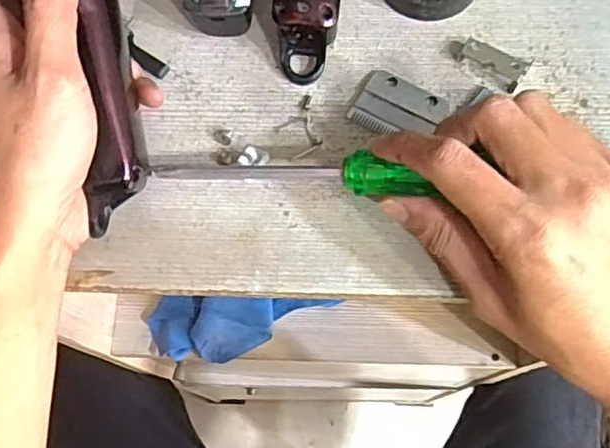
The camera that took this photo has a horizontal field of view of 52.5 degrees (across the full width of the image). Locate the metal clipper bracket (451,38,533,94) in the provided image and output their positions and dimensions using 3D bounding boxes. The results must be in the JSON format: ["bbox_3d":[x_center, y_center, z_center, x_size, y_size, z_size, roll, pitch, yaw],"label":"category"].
[{"bbox_3d":[0.100,-0.090,0.340,0.043,0.009,0.017,26,72,11],"label":"metal clipper bracket"}]

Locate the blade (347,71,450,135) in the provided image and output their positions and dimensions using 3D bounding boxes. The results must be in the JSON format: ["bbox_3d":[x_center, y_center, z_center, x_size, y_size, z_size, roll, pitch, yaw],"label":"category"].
[{"bbox_3d":[0.052,-0.063,0.336,0.048,0.004,0.033,22,72,10],"label":"blade"}]

